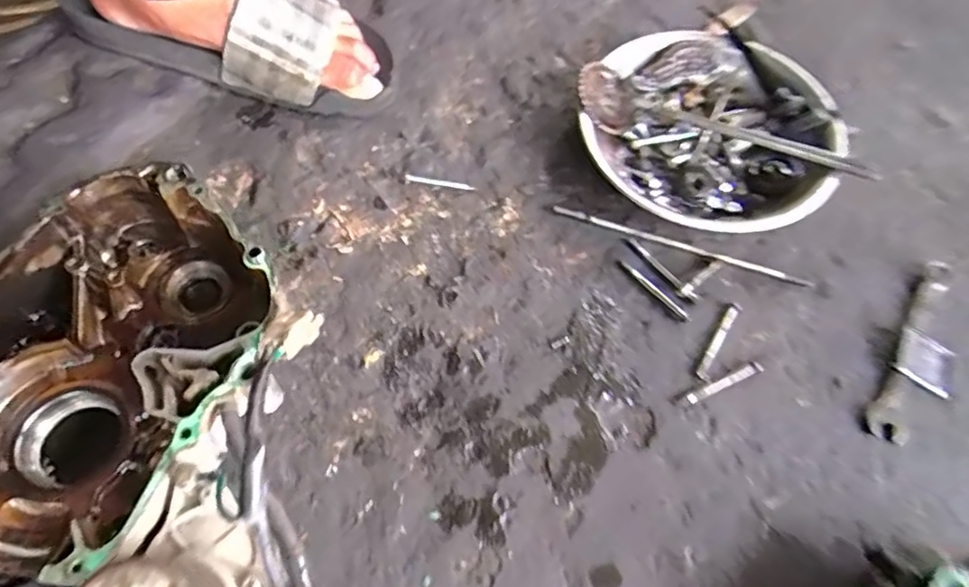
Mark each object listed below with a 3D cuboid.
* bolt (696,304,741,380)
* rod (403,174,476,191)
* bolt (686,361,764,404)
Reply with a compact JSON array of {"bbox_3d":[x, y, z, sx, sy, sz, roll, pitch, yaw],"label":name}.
[{"bbox_3d":[0.171,0.034,0.416,0.009,0.008,0.067,30,65,12],"label":"bolt"},{"bbox_3d":[-0.037,-0.092,0.478,0.058,0.006,0.005,11,63,3],"label":"rod"},{"bbox_3d":[0.169,0.063,0.403,0.060,0.005,0.008,-22,66,-14],"label":"bolt"}]

